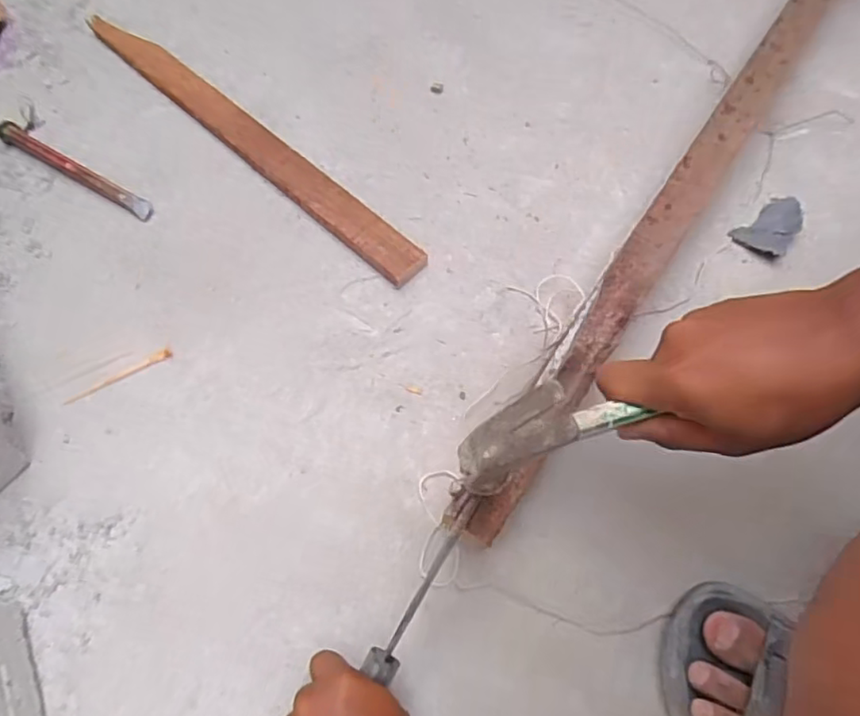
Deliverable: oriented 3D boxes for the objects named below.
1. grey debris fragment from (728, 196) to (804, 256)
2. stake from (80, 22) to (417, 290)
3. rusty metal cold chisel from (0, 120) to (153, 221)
[{"bbox_3d":[0.301,-0.120,0.554,0.043,0.015,0.061,34,72,16],"label":"grey debris fragment"},{"bbox_3d":[-0.179,-0.217,0.607,0.453,0.013,0.043,40,74,17],"label":"stake"},{"bbox_3d":[-0.343,-0.182,0.599,0.191,0.014,0.020,29,71,14],"label":"rusty metal cold chisel"}]

